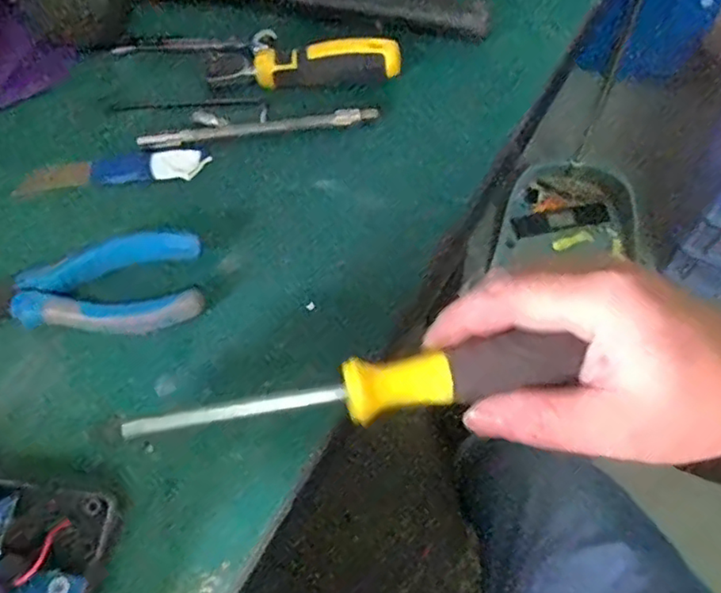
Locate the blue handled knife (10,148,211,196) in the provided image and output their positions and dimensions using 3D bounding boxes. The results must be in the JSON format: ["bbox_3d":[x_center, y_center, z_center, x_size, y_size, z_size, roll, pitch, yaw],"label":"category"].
[{"bbox_3d":[-0.144,-0.073,0.363,0.107,0.004,0.021,-10,62,-2],"label":"blue handled knife"}]

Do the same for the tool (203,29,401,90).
[{"bbox_3d":[-0.036,-0.143,0.381,0.117,0.019,0.029,4,63,6],"label":"tool"}]

